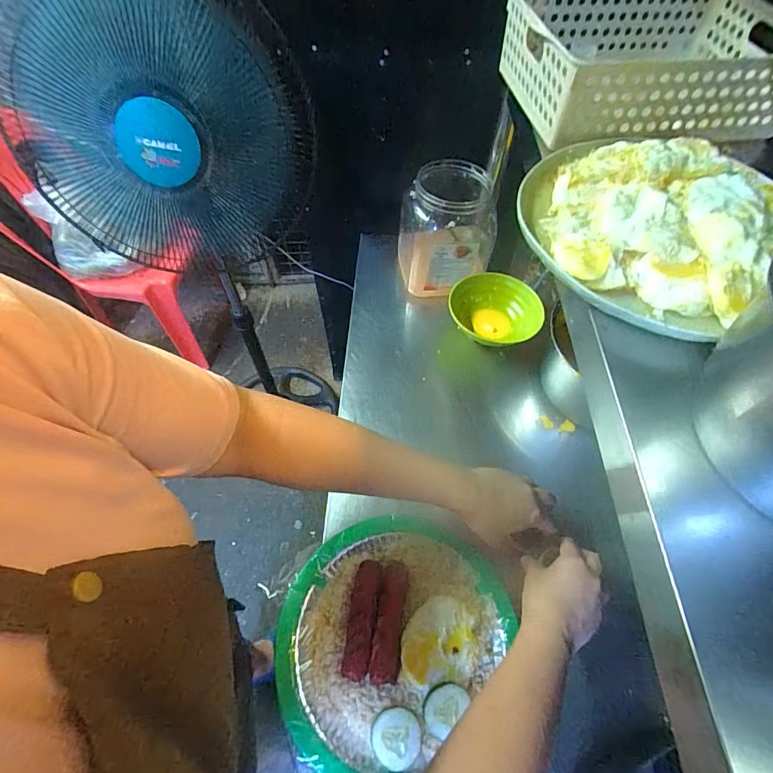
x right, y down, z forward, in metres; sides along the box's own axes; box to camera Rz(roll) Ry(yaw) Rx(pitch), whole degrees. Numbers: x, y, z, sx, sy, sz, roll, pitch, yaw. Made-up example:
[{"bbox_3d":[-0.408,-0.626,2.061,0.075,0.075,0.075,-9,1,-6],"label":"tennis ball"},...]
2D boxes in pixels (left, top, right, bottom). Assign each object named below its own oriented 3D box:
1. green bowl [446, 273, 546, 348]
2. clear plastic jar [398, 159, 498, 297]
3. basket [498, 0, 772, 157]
[{"bbox_3d":[0.173,-0.119,0.665,0.146,0.049,0.115,11,60,5],"label":"green bowl"},{"bbox_3d":[0.095,-0.244,0.681,0.154,0.178,0.131,9,60,4],"label":"clear plastic jar"},{"bbox_3d":[0.290,-0.363,0.458,0.280,0.072,0.200,-6,60,-5],"label":"basket"}]

